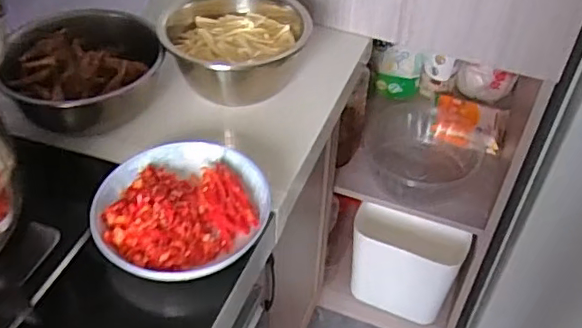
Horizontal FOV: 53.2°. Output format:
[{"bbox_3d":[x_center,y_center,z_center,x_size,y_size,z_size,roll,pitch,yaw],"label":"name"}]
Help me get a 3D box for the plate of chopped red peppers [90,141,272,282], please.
[{"bbox_3d":[-0.116,0.039,0.613,0.174,0.033,0.165,1,43,-1],"label":"plate of chopped red peppers"}]

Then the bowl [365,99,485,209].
[{"bbox_3d":[0.280,-0.029,1.215,0.266,0.119,0.231,-13,45,-15],"label":"bowl"}]

